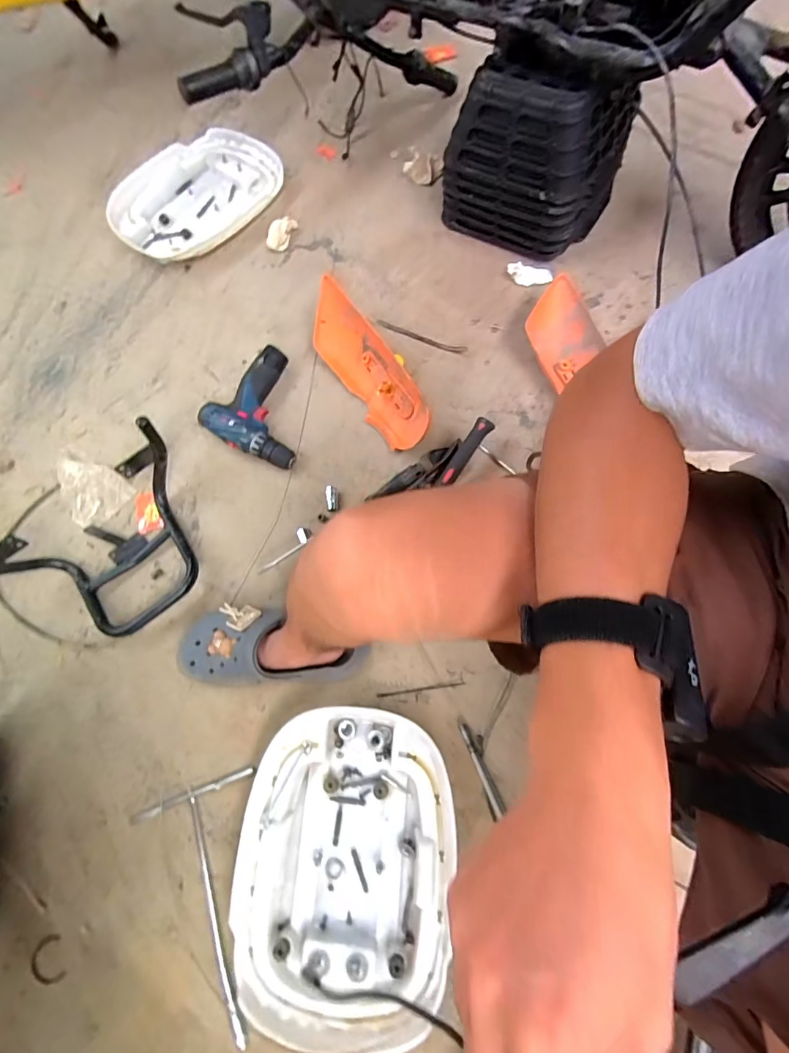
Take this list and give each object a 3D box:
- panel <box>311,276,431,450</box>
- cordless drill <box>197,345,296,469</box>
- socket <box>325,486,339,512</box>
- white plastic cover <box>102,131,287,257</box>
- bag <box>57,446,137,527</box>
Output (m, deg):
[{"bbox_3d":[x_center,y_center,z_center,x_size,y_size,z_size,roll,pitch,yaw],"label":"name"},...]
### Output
[{"bbox_3d":[-0.046,-0.271,0.764,0.104,0.045,0.321,-40,77,18],"label":"panel"},{"bbox_3d":[-0.261,-0.207,0.775,0.151,0.051,0.222,-7,72,0],"label":"cordless drill"},{"bbox_3d":[-0.103,-0.045,0.727,0.021,0.019,0.043,-12,73,-1],"label":"socket"},{"bbox_3d":[-0.415,-0.707,0.930,0.372,0.053,0.266,-42,76,-10],"label":"white plastic cover"},{"bbox_3d":[-0.541,-0.071,0.763,0.159,0.015,0.099,36,77,12],"label":"bag"}]

